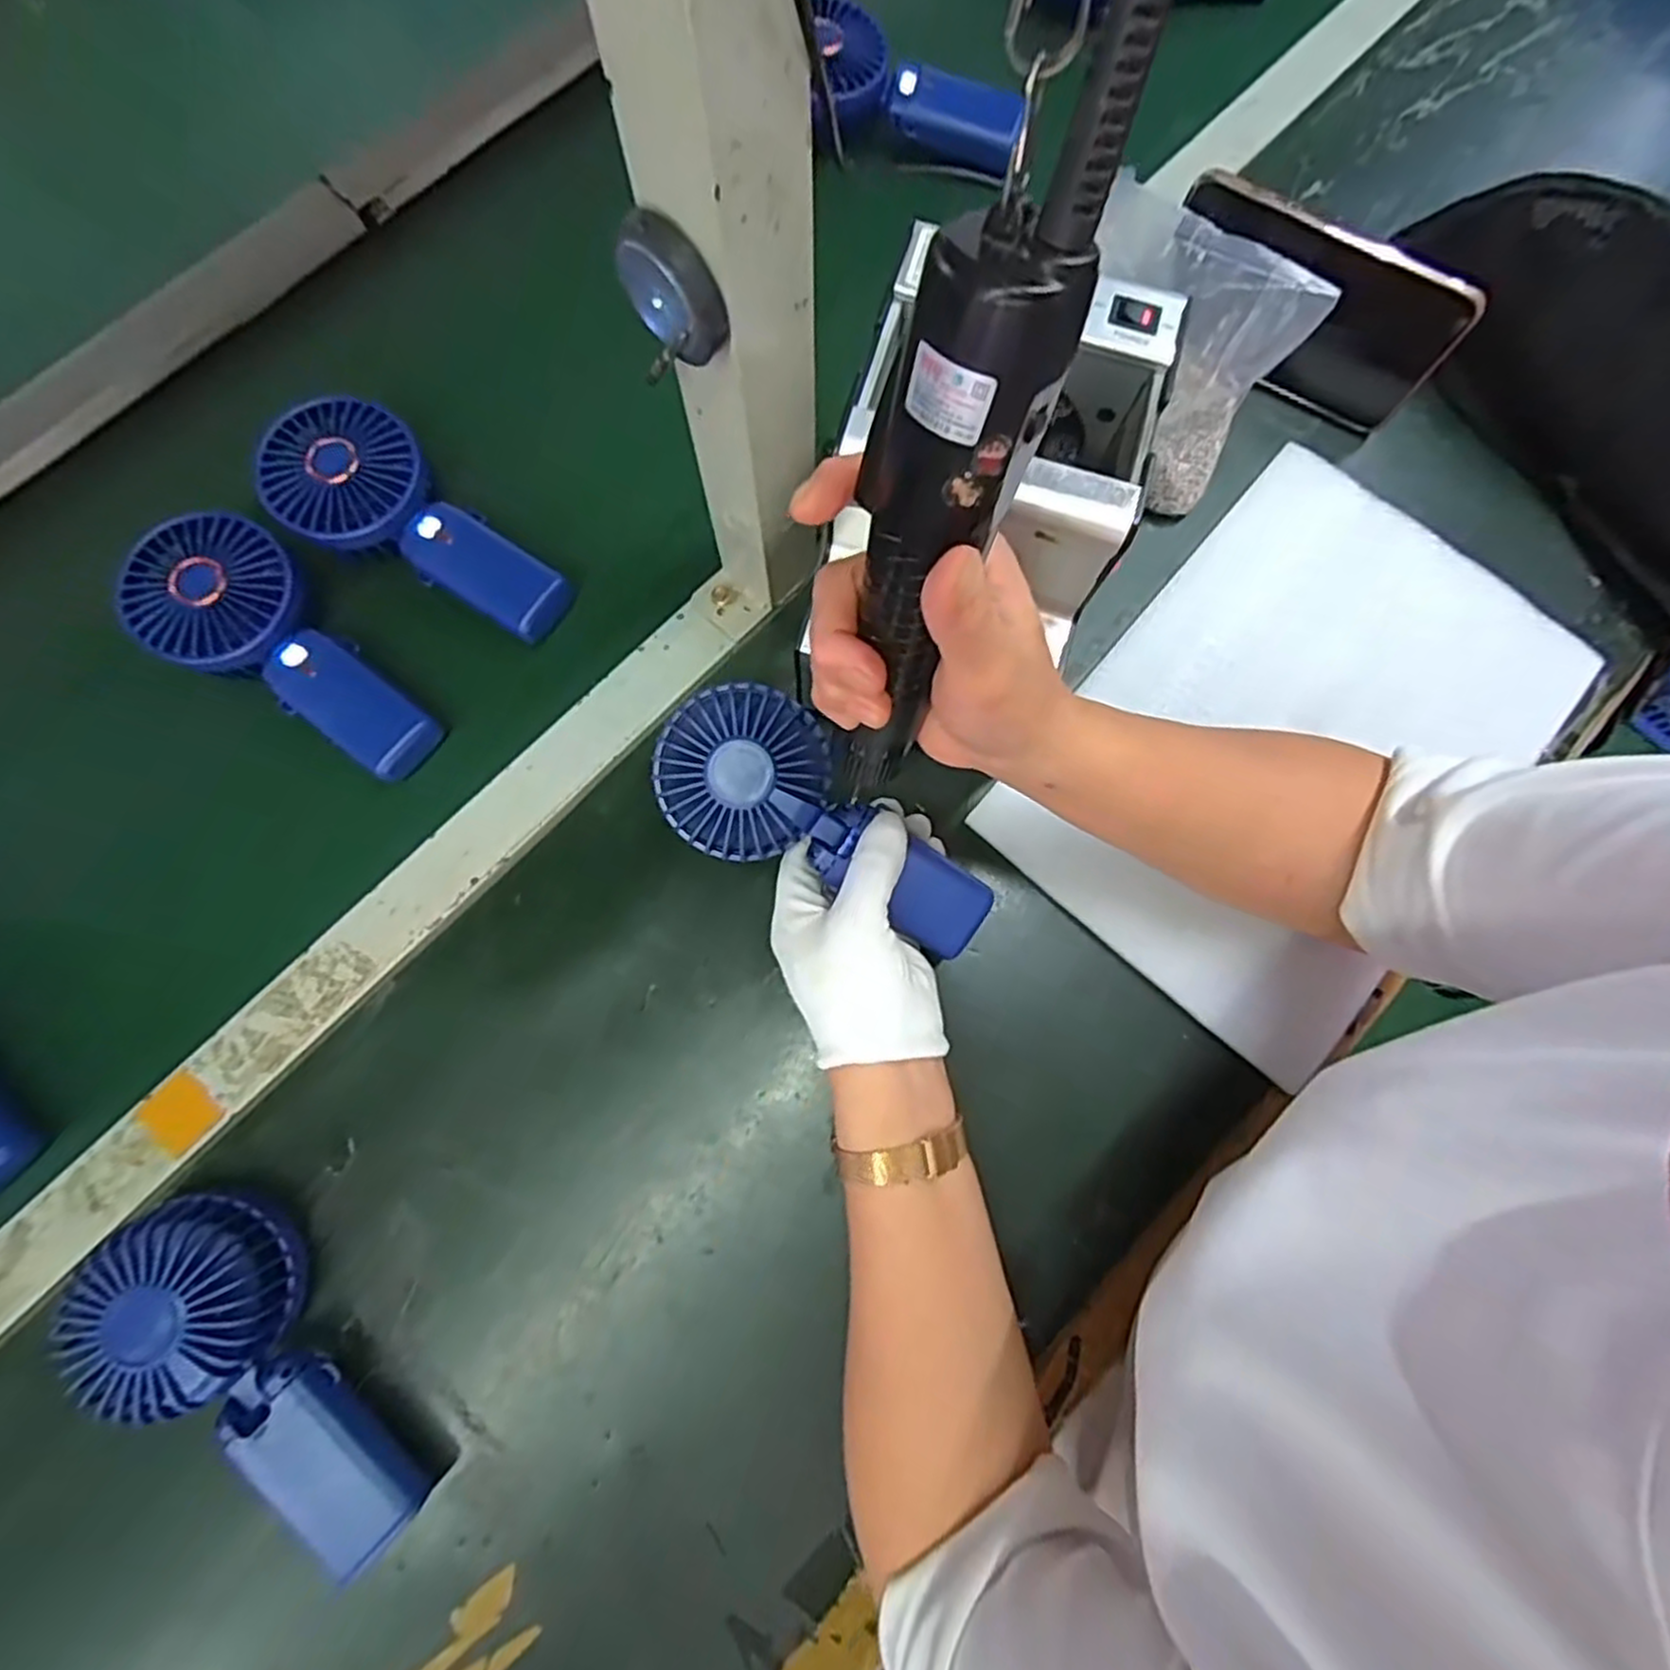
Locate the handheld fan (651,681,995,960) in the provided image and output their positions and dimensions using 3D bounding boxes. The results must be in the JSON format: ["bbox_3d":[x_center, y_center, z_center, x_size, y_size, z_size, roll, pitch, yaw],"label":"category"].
[{"bbox_3d":[-0.004,-0.005,0.377,0.177,0.043,0.082,32,79,-12],"label":"handheld fan"}]

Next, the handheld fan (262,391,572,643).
[{"bbox_3d":[-0.244,-0.177,0.436,0.182,0.040,0.080,38,80,7],"label":"handheld fan"}]

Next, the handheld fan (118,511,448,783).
[{"bbox_3d":[-0.304,-0.103,0.420,0.181,0.039,0.081,38,80,7],"label":"handheld fan"}]

